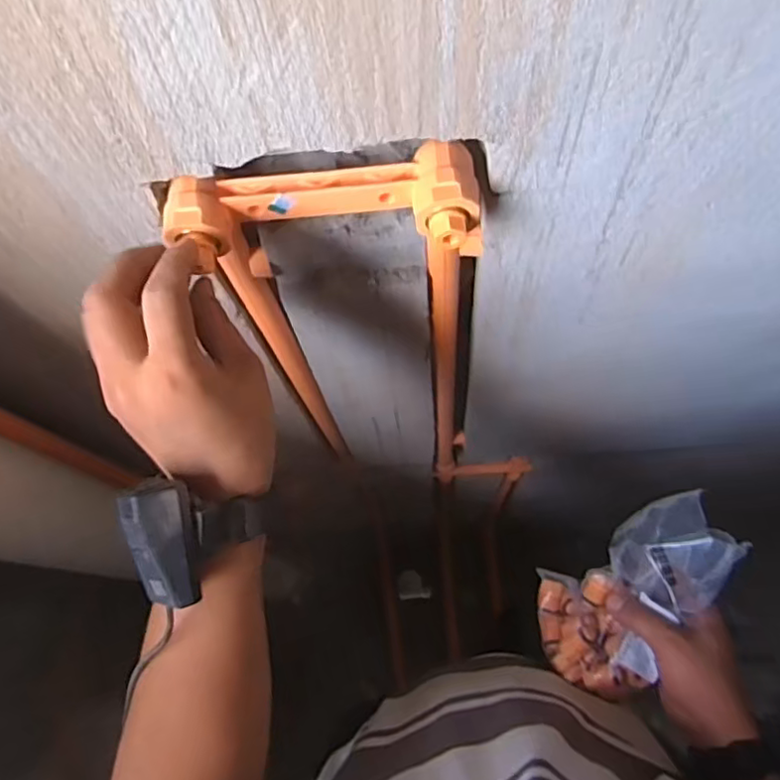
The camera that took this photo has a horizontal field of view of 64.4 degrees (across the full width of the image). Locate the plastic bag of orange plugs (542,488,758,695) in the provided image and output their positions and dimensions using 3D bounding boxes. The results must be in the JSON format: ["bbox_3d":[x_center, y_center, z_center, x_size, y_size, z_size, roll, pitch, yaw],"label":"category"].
[{"bbox_3d":[0.219,0.185,0.565,0.111,0.074,0.199,42,104,14],"label":"plastic bag of orange plugs"}]

